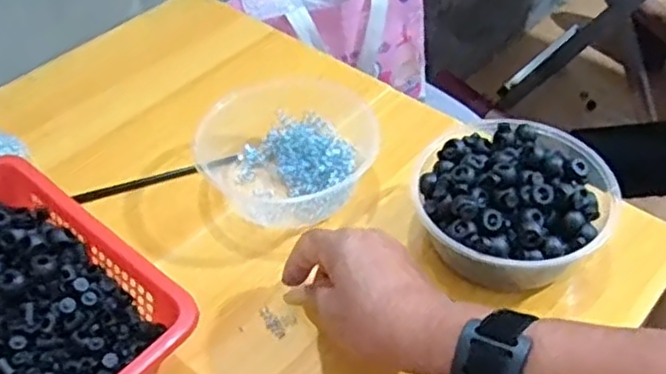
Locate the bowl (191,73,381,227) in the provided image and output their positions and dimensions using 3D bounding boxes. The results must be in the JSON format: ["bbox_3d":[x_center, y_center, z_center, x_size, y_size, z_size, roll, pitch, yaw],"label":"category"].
[{"bbox_3d":[-0.037,-0.037,0.579,0.141,0.060,0.135,-1,46,1],"label":"bowl"}]

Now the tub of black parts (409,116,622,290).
[{"bbox_3d":[0.128,0.015,0.511,0.134,0.071,0.142,-1,46,1],"label":"tub of black parts"}]

